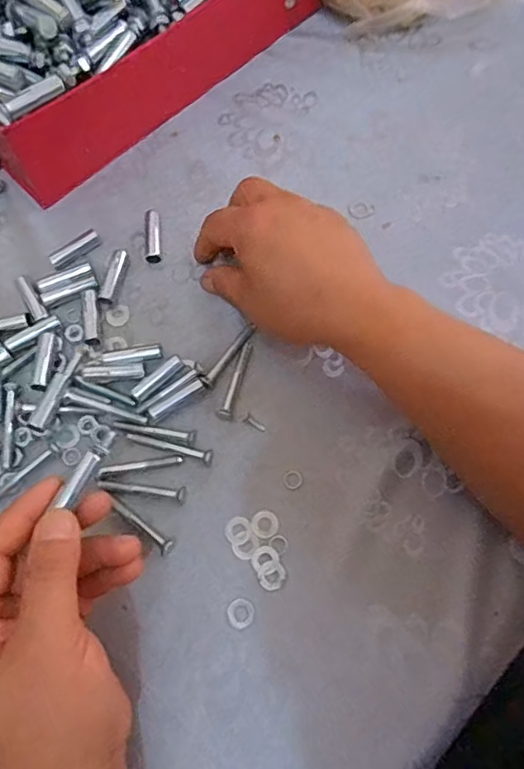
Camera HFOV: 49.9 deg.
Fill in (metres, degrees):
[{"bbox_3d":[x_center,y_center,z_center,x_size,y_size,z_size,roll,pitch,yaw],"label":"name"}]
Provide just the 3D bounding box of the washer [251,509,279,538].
[{"bbox_3d":[0.002,0.085,0.343,0.016,0.004,0.016,0,71,0],"label":"washer"}]

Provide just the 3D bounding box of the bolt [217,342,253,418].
[{"bbox_3d":[-0.016,-0.004,0.373,0.009,0.008,0.056,17,72,6],"label":"bolt"}]

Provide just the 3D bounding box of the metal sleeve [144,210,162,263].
[{"bbox_3d":[-0.080,-0.107,0.409,0.011,0.009,0.041,-5,71,-2],"label":"metal sleeve"}]

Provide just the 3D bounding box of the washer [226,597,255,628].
[{"bbox_3d":[-0.012,0.133,0.327,0.016,0.004,0.016,0,71,0],"label":"washer"}]

